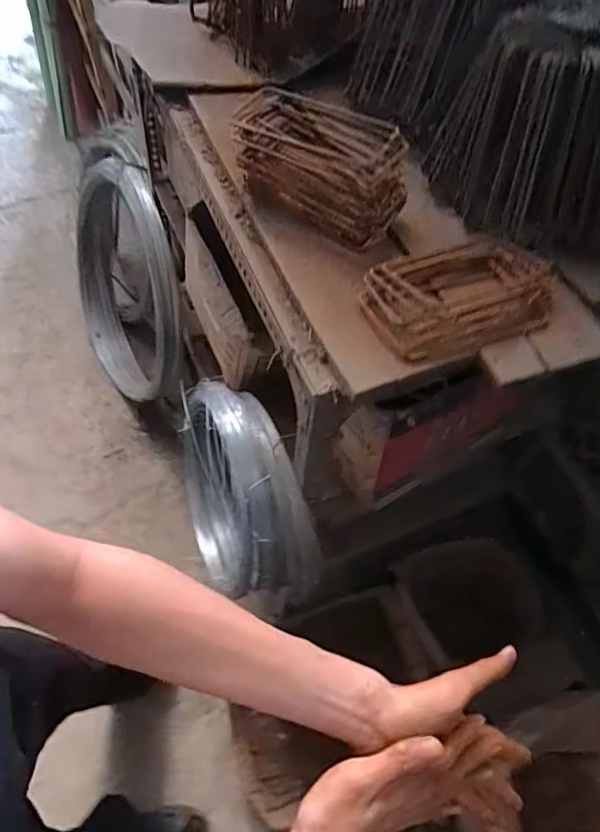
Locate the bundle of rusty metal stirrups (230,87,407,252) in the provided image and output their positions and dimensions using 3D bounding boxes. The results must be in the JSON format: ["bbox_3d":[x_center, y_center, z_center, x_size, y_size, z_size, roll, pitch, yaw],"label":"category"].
[{"bbox_3d":[0.025,-0.330,0.670,0.232,0.093,0.122,32,60,15],"label":"bundle of rusty metal stirrups"}]

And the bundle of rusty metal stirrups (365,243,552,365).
[{"bbox_3d":[0.185,-0.146,0.601,0.232,0.050,0.150,-17,60,-15],"label":"bundle of rusty metal stirrups"}]

